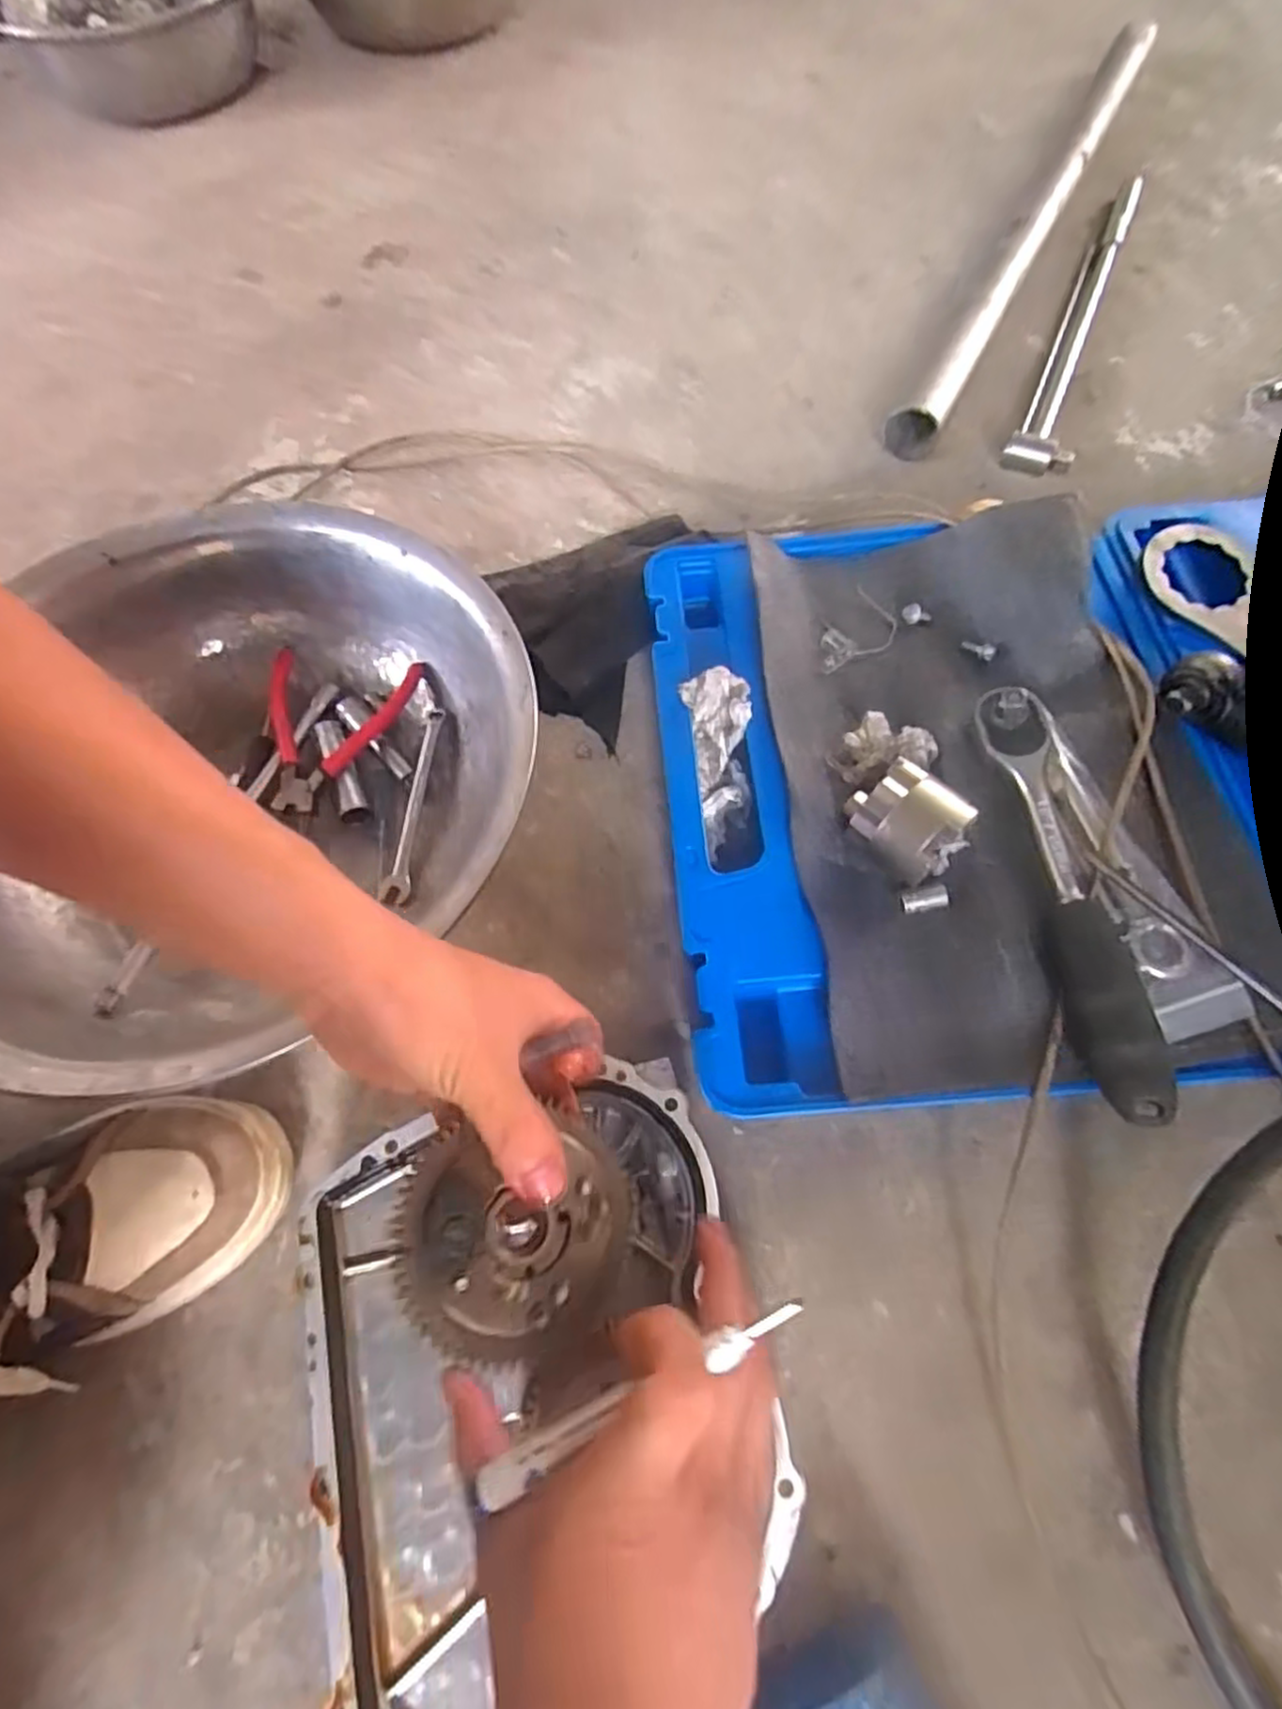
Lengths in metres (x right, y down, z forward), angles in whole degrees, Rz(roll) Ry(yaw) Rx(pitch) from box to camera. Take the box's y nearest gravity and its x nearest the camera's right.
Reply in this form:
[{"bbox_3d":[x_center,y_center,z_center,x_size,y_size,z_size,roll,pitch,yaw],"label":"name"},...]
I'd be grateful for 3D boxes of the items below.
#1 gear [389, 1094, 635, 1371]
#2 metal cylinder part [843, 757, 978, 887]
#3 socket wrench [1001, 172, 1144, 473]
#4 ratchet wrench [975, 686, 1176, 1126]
[{"bbox_3d":[-0.049,0.149,0.284,0.088,0.021,0.085,0,65,0],"label":"gear"},{"bbox_3d":[0.148,-0.018,0.404,0.057,0.049,0.047,42,73,18],"label":"metal cylinder part"},{"bbox_3d":[0.435,-0.522,0.689,0.052,0.026,0.484,24,68,11],"label":"socket wrench"},{"bbox_3d":[0.223,0.017,0.384,0.034,0.035,0.235,-4,66,0],"label":"ratchet wrench"}]

